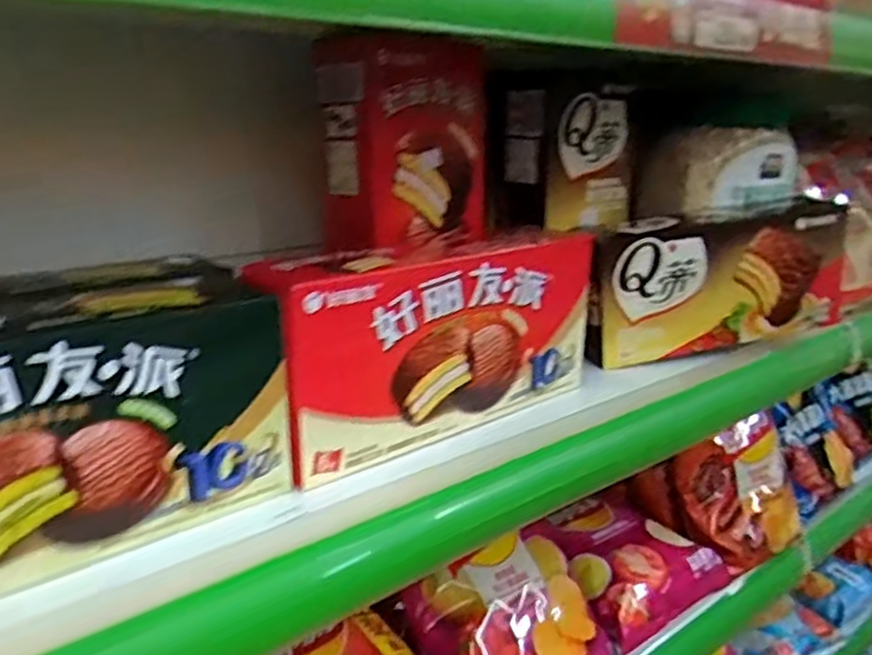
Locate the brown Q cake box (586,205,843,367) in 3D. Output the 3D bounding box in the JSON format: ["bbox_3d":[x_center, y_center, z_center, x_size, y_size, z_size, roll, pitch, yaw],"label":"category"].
[{"bbox_3d":[0.224,-0.042,0.617,0.237,0.112,0.079,-11,19,-13],"label":"brown Q cake box"}]

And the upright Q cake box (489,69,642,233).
[{"bbox_3d":[0.111,-0.151,0.623,0.120,0.121,0.084,-12,23,-35],"label":"upright Q cake box"}]

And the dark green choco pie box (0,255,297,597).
[{"bbox_3d":[-0.198,0.042,0.337,0.233,0.107,0.108,-14,25,-39],"label":"dark green choco pie box"}]

